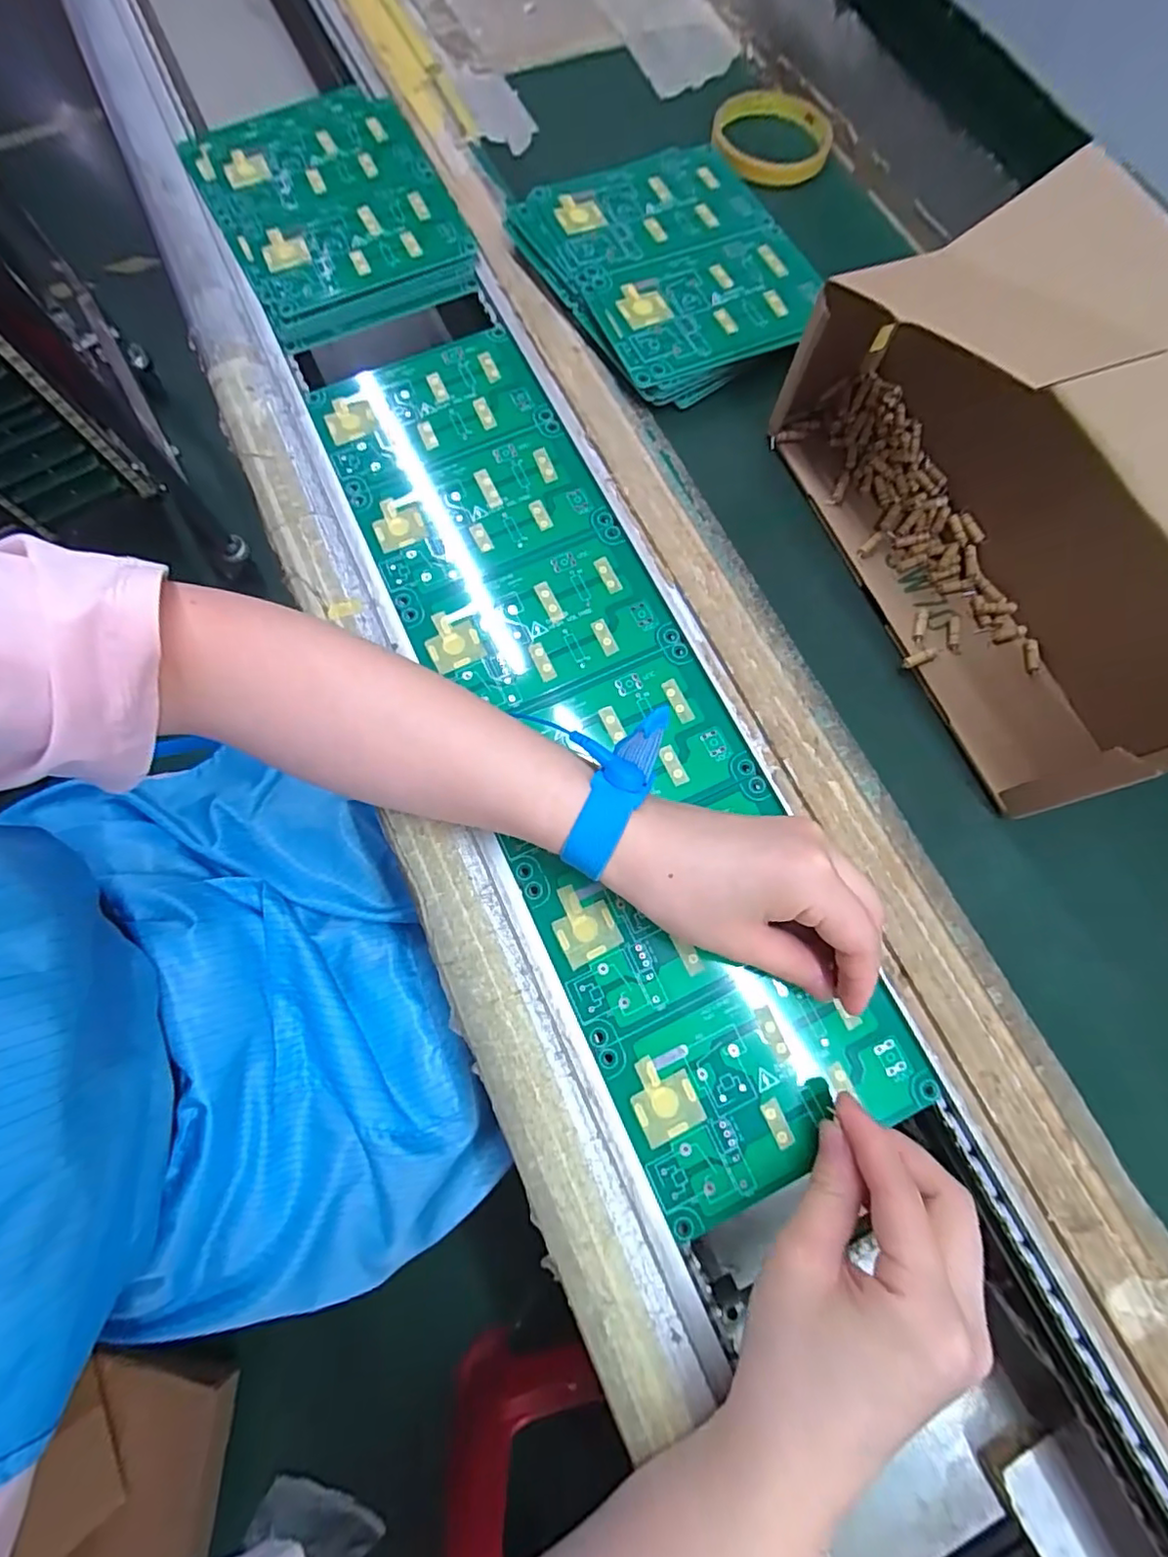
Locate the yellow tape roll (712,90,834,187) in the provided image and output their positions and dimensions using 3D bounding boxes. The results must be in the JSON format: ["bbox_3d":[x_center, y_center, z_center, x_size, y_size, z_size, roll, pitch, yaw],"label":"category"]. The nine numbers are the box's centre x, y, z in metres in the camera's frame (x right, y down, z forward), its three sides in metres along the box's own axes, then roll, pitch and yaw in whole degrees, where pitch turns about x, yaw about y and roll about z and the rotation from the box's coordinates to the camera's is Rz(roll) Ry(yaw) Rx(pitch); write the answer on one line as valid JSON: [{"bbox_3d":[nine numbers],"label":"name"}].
[{"bbox_3d":[0.134,-0.460,0.428,0.081,0.013,0.084,0,75,1],"label":"yellow tape roll"}]

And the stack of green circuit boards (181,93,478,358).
[{"bbox_3d":[-0.176,-0.399,0.417,0.152,0.015,0.208,-25,76,-5],"label":"stack of green circuit boards"}]

